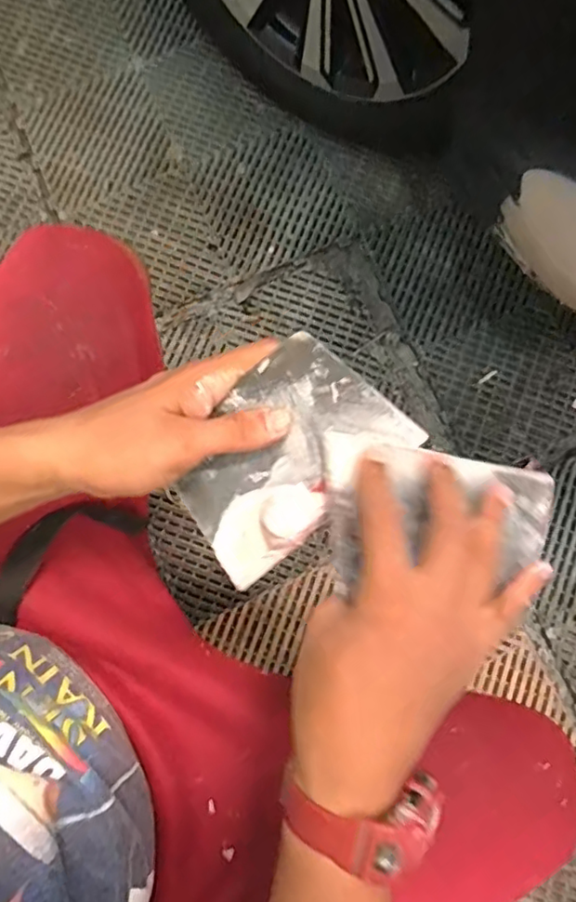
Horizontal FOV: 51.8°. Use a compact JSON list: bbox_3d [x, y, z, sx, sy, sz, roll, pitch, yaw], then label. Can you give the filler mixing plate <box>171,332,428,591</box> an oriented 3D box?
[{"bbox_3d":[-0.004,0.003,0.351,0.139,0.012,0.095,-39,99,6],"label":"filler mixing plate"}]

